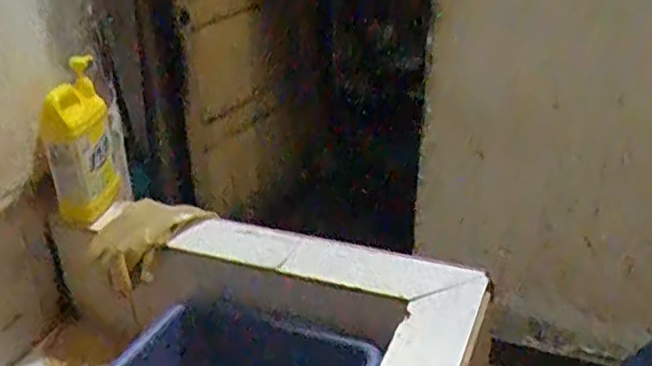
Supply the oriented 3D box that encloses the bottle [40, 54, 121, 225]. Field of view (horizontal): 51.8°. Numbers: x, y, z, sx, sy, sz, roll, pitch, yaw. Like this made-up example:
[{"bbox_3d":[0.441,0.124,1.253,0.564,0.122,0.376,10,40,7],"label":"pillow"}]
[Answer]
[{"bbox_3d":[-0.419,-0.071,1.143,0.104,0.232,0.142,-10,29,-17],"label":"bottle"}]

